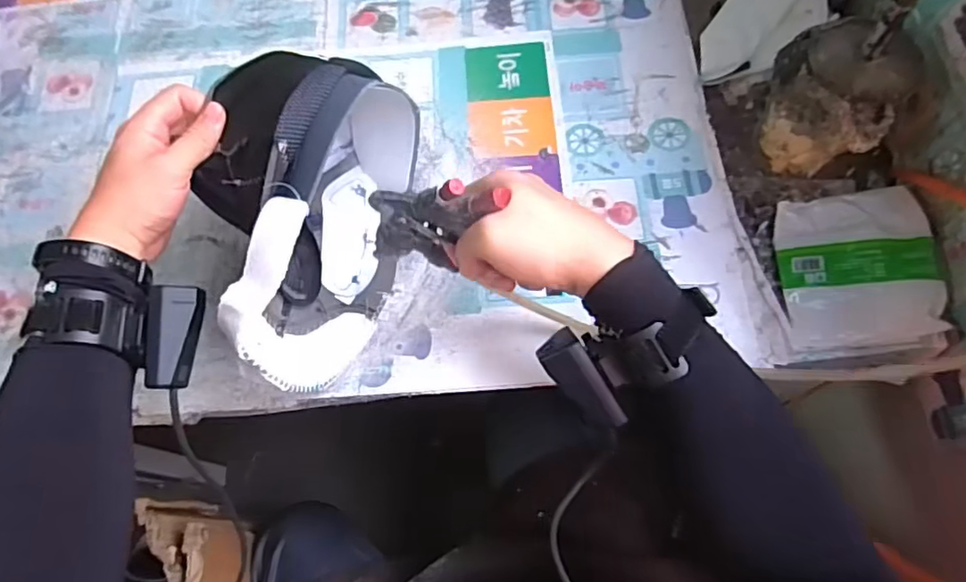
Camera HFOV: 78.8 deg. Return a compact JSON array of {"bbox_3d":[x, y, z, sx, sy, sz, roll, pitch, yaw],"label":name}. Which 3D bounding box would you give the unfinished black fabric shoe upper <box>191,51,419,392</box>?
[{"bbox_3d":[-0.145,-0.055,0.457,0.136,0.164,0.246,6,68,5],"label":"unfinished black fabric shoe upper"}]

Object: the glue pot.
[{"bbox_3d":[0.288,-0.156,0.501,0.095,0.136,0.088,-1,67,2],"label":"glue pot"}]

